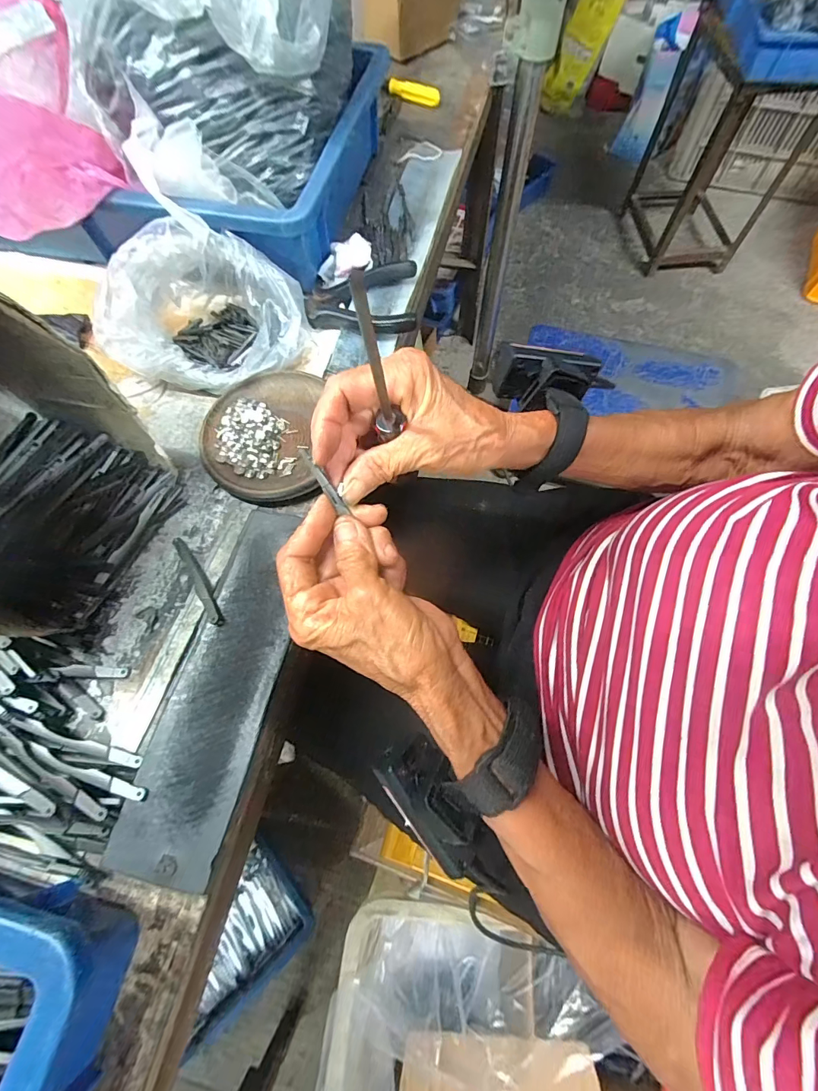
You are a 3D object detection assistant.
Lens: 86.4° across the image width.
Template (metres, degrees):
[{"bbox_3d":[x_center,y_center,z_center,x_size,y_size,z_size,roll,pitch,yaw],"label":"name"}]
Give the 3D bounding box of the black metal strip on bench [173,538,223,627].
[{"bbox_3d":[-0.142,0.022,0.292,0.009,0.007,0.080,-35,57,-13],"label":"black metal strip on bench"}]

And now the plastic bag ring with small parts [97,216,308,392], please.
[{"bbox_3d":[-0.158,-0.191,0.343,0.136,0.076,0.115,5,67,4],"label":"plastic bag ring with small parts"}]

